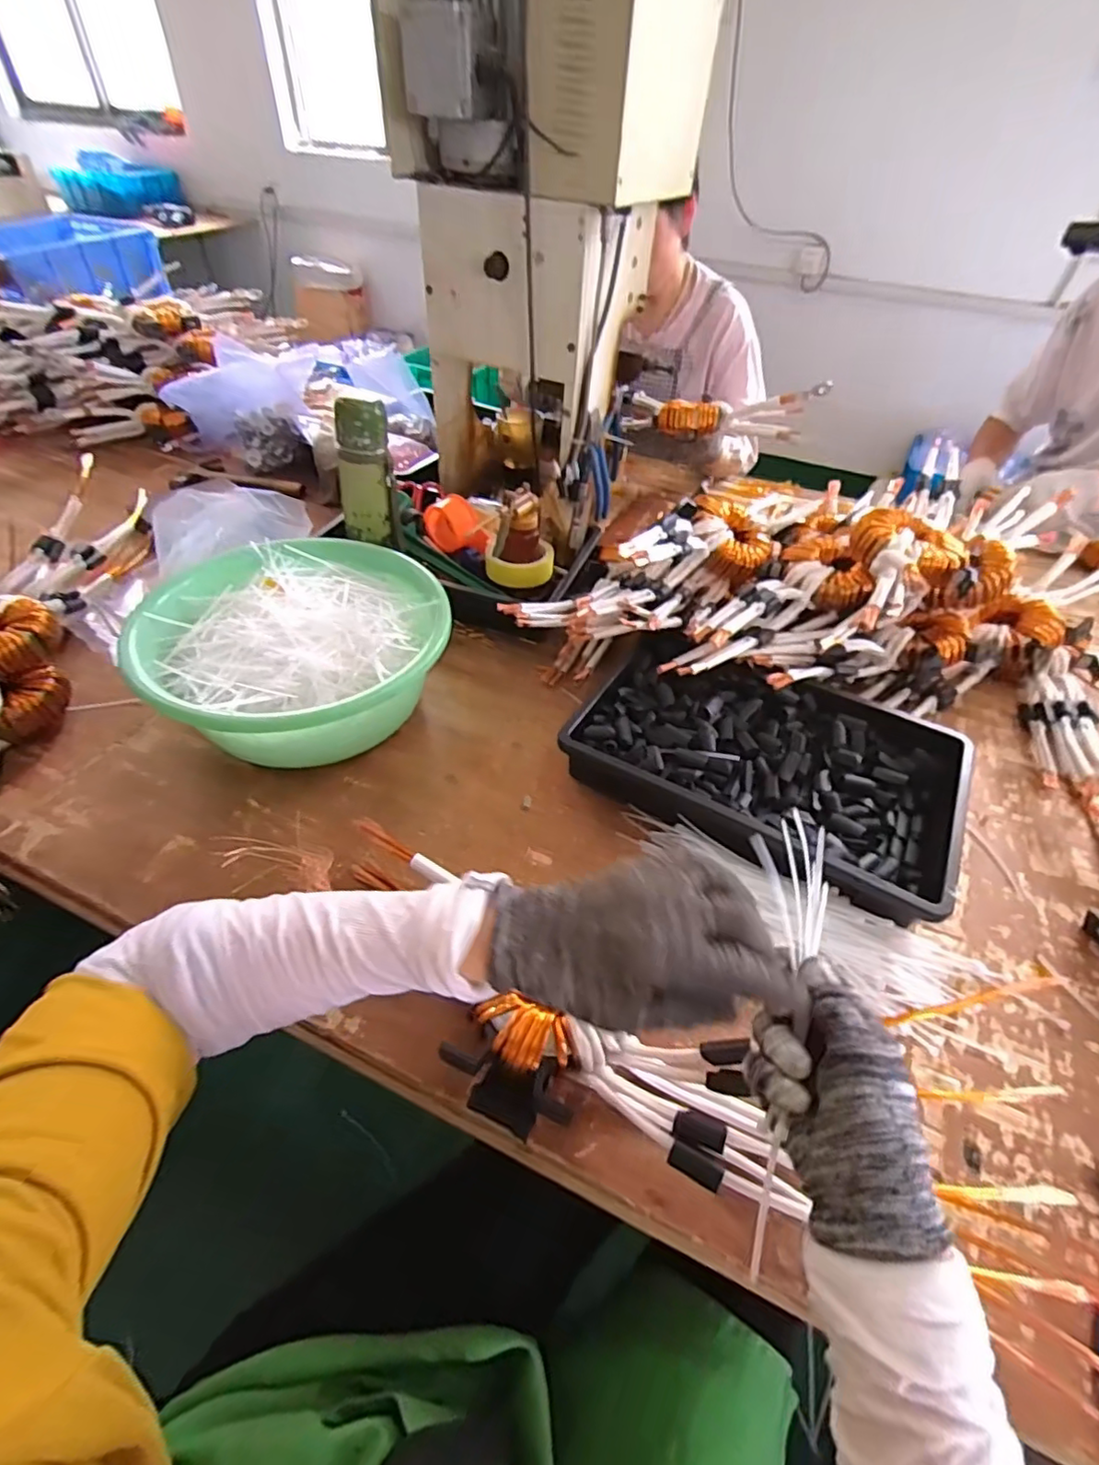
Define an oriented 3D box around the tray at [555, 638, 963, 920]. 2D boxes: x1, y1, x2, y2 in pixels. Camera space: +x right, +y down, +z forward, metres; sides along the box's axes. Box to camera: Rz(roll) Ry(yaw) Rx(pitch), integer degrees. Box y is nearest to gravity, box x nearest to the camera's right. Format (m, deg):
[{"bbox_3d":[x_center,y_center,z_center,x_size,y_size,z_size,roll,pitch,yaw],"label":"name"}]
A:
[{"bbox_3d":[0.227,0.025,0.650,0.370,0.063,0.255,24,49,20],"label":"tray"}]

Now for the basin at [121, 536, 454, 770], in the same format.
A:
[{"bbox_3d":[-0.272,-0.094,0.672,0.291,0.104,0.284,1,46,-1],"label":"basin"}]

